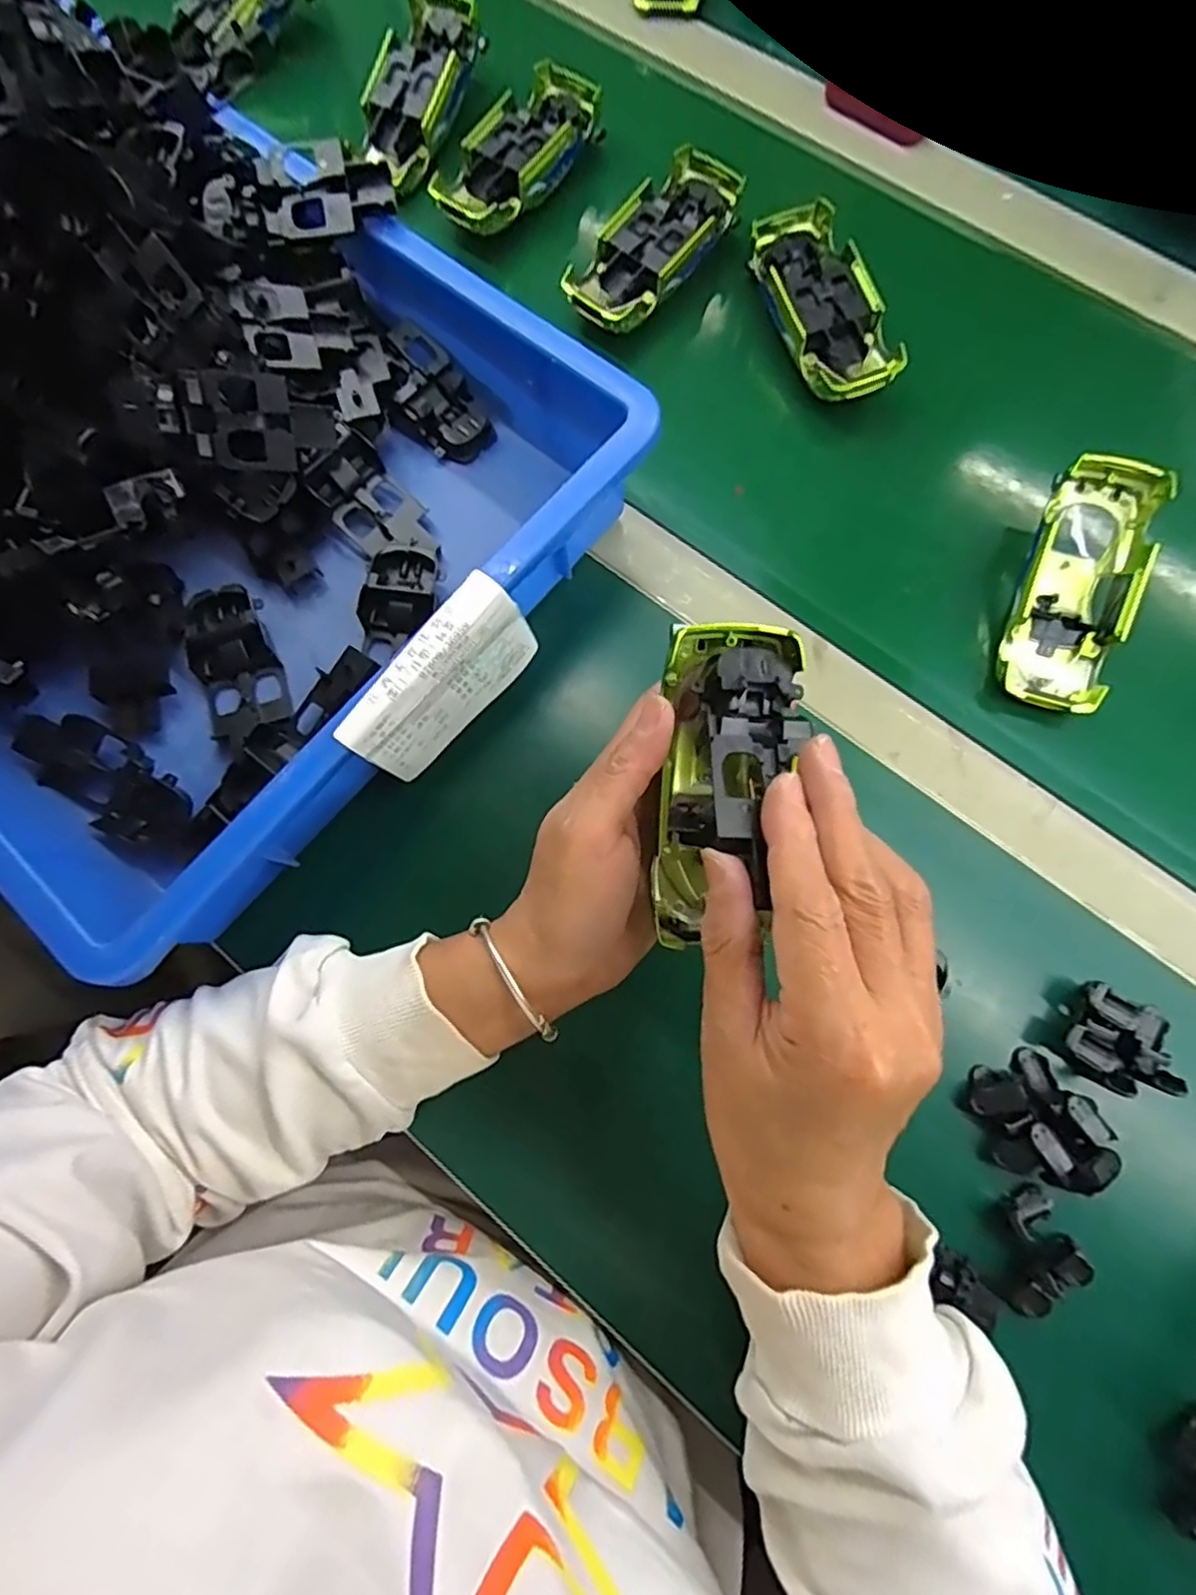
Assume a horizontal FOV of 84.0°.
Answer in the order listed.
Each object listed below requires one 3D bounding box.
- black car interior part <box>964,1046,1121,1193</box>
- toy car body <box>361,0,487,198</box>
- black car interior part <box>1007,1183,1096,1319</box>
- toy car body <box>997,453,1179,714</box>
[{"bbox_3d":[0.205,0.152,0.304,0.047,0.024,0.062,-31,77,-6],"label":"black car interior part"},{"bbox_3d":[-0.125,-0.497,0.467,0.057,0.026,0.127,26,97,7],"label":"toy car body"},{"bbox_3d":[0.197,0.202,0.292,0.036,0.016,0.047,-19,76,-3],"label":"black car interior part"},{"bbox_3d":[0.260,-0.114,0.365,0.056,0.031,0.132,18,91,6],"label":"toy car body"}]

